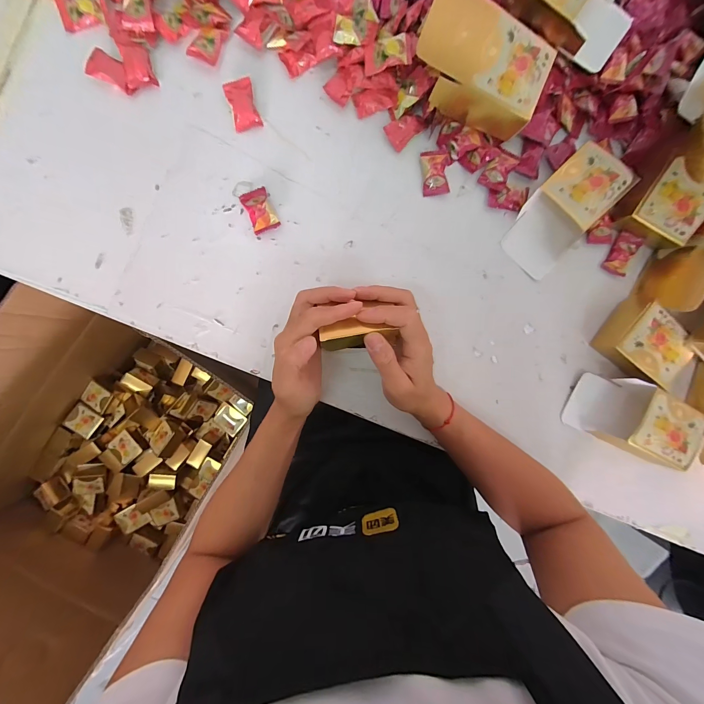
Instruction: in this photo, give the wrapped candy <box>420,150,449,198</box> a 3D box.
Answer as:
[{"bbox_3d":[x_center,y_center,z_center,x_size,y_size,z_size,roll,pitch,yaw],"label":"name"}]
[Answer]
[{"bbox_3d":[0.098,-0.209,0.369,0.031,0.010,0.049,-5,91,-5],"label":"wrapped candy"}]

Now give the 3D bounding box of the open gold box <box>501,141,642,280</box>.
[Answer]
[{"bbox_3d":[0.242,-0.158,0.361,0.081,0.047,0.133,40,87,-4],"label":"open gold box"}]

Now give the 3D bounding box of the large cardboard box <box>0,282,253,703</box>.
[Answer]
[{"bbox_3d":[-0.624,0.271,0.761,0.402,0.463,0.598,34,88,-4],"label":"large cardboard box"}]

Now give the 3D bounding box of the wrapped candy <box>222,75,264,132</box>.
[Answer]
[{"bbox_3d":[-0.123,-0.278,0.356,0.031,0.009,0.049,-17,92,-5],"label":"wrapped candy"}]

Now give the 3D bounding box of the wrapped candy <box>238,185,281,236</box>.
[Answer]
[{"bbox_3d":[-0.103,-0.159,0.353,0.030,0.012,0.047,-24,92,-4],"label":"wrapped candy"}]

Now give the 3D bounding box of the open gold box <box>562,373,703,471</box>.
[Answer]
[{"bbox_3d":[0.333,0.079,0.373,0.134,0.044,0.080,24,88,-4],"label":"open gold box"}]

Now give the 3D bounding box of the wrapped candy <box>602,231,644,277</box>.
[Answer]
[{"bbox_3d":[0.337,-0.123,0.393,0.029,0.009,0.054,24,88,-5],"label":"wrapped candy"}]

